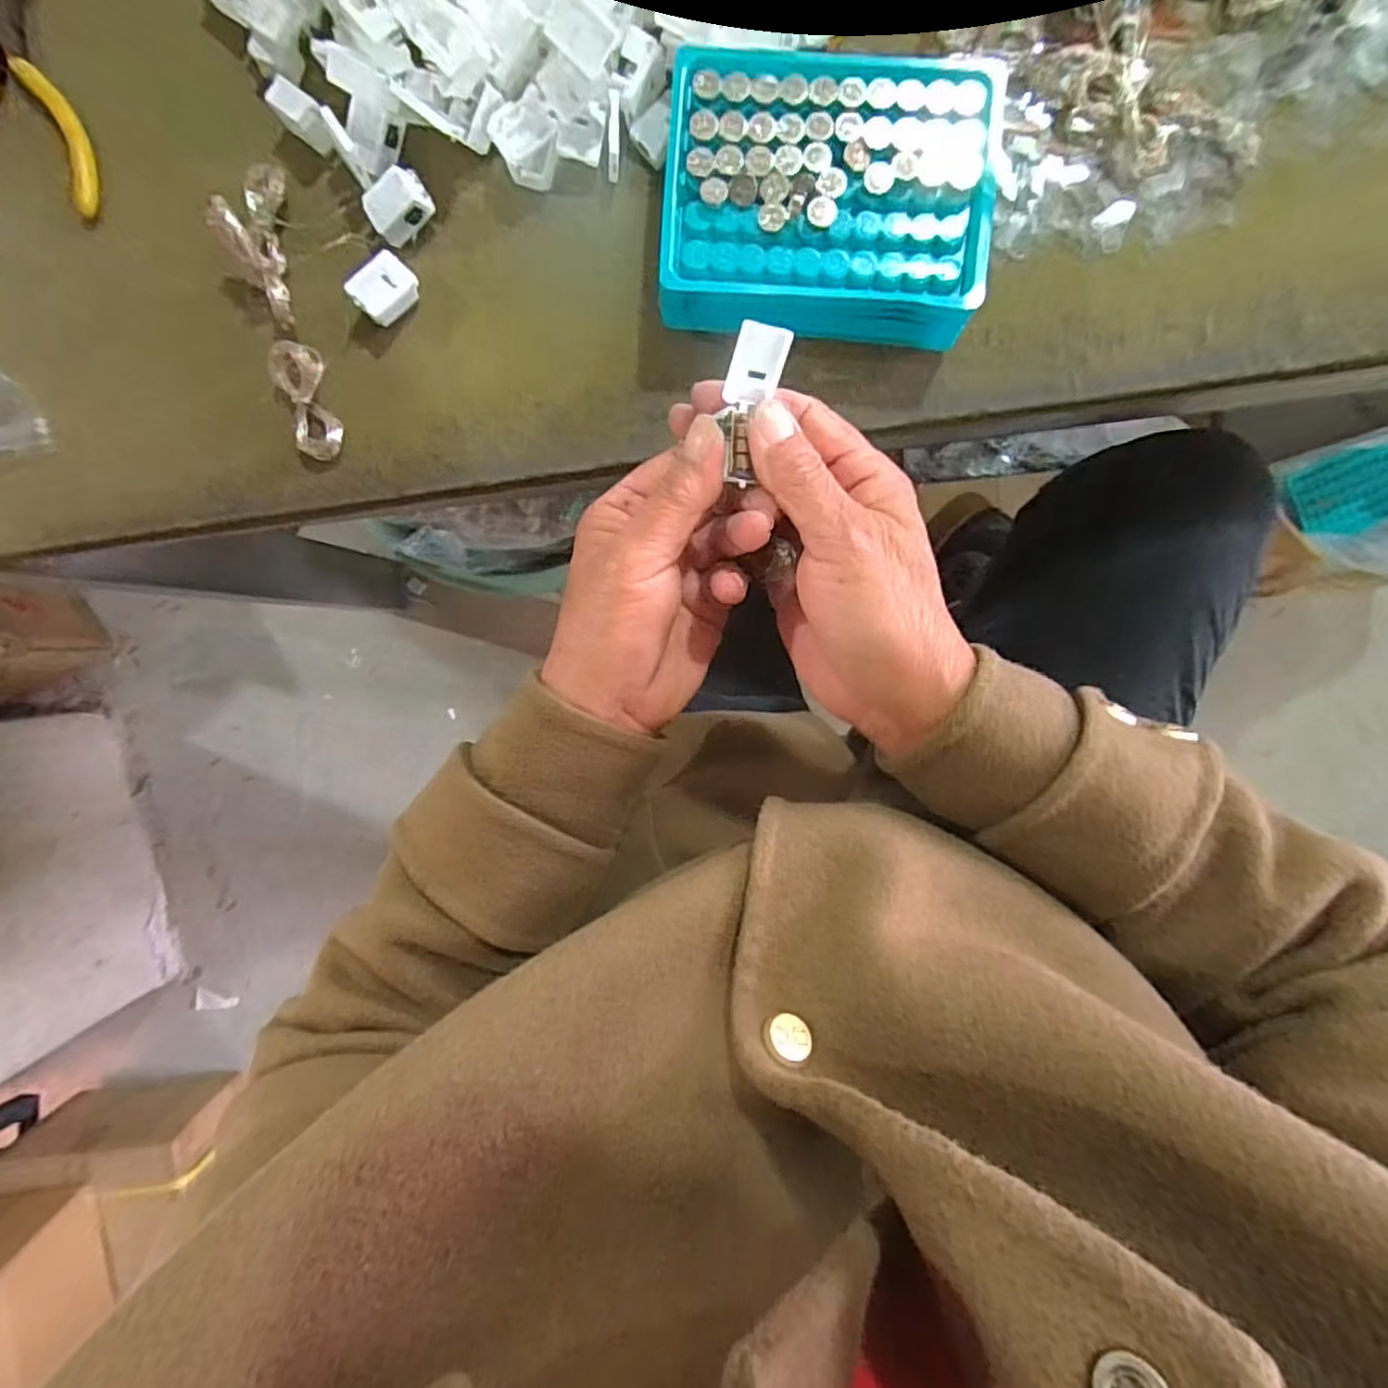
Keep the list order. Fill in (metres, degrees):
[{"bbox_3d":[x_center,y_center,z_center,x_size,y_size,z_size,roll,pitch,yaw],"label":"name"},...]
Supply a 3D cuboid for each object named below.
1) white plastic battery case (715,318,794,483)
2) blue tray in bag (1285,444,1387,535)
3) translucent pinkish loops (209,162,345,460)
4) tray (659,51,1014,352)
[{"bbox_3d":[0.020,-0.104,0.237,0.019,0.012,0.053,12,110,1],"label":"white plastic battery case"},{"bbox_3d":[0.782,-0.243,0.774,0.123,0.034,0.092,-23,94,3],"label":"blue tray in bag"},{"bbox_3d":[-0.185,-0.170,0.289,0.024,0.031,0.124,-11,95,3],"label":"translucent pinkish loops"},{"bbox_3d":[0.055,-0.204,0.278,0.131,0.036,0.095,5,95,1],"label":"tray"}]

